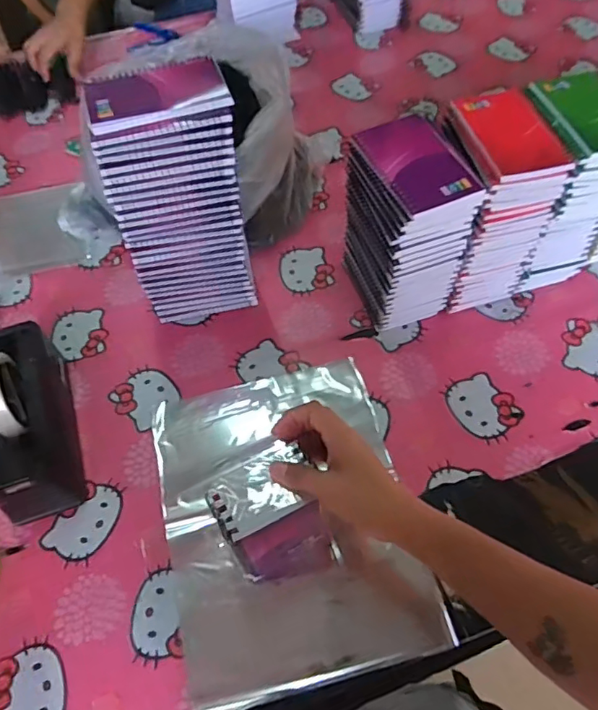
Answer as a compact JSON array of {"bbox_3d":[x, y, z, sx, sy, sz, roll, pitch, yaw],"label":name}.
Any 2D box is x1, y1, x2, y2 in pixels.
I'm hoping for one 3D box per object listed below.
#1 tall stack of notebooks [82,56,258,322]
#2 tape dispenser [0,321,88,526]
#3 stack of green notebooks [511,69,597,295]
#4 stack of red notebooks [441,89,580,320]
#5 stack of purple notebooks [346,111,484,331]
[{"bbox_3d":[-0.134,-0.172,0.625,0.137,0.291,0.104,-10,58,-4],"label":"tall stack of notebooks"},{"bbox_3d":[-0.295,0.067,0.583,0.067,0.120,0.212,-17,59,-9],"label":"tape dispenser"},{"bbox_3d":[0.314,-0.208,0.668,0.110,0.222,0.138,-17,59,-9],"label":"stack of green notebooks"},{"bbox_3d":[0.220,-0.175,0.651,0.101,0.221,0.136,-16,59,-8],"label":"stack of red notebooks"},{"bbox_3d":[0.123,-0.143,0.633,0.097,0.225,0.134,-18,59,-10],"label":"stack of purple notebooks"}]

